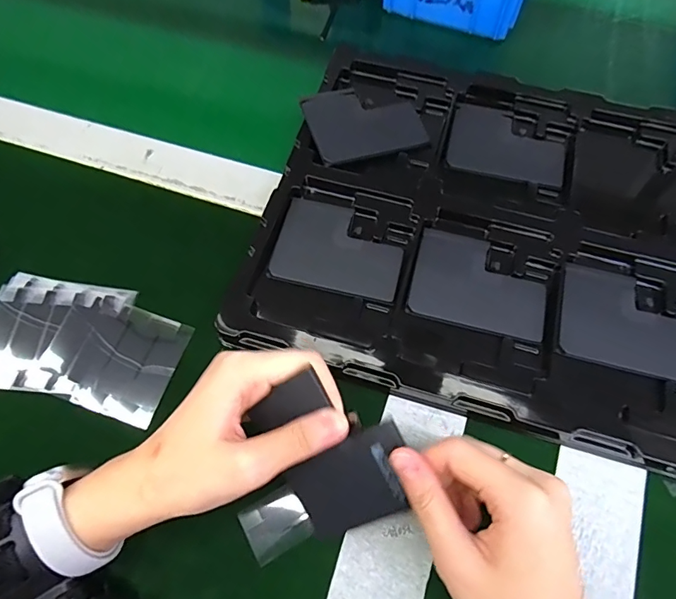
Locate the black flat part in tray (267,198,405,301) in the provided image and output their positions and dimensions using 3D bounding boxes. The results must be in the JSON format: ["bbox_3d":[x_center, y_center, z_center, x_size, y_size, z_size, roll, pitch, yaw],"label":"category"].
[{"bbox_3d":[0.002,-0.037,0.330,0.090,0.005,0.069,14,68,6],"label":"black flat part in tray"}]

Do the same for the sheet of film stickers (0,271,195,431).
[{"bbox_3d":[-0.178,0.030,0.316,0.137,0.005,0.084,13,67,2],"label":"sheet of film stickers"}]

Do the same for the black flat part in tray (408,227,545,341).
[{"bbox_3d":[0.099,-0.012,0.318,0.089,0.004,0.067,15,68,6],"label":"black flat part in tray"}]

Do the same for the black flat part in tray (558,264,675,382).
[{"bbox_3d":[0.194,0.015,0.302,0.090,0.005,0.068,14,68,6],"label":"black flat part in tray"}]

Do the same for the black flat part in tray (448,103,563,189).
[{"bbox_3d":[0.136,-0.123,0.367,0.090,0.010,0.066,15,68,6],"label":"black flat part in tray"}]

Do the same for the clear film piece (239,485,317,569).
[{"bbox_3d":[-0.036,0.133,0.271,0.037,0.004,0.032,-29,68,-13],"label":"clear film piece"}]

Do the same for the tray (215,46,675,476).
[{"bbox_3d":[0.113,-0.059,0.334,0.318,0.024,0.282,16,68,7],"label":"tray"}]

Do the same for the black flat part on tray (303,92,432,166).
[{"bbox_3d":[0.021,-0.144,0.368,0.088,0.006,0.068,-16,68,-7],"label":"black flat part on tray"}]

